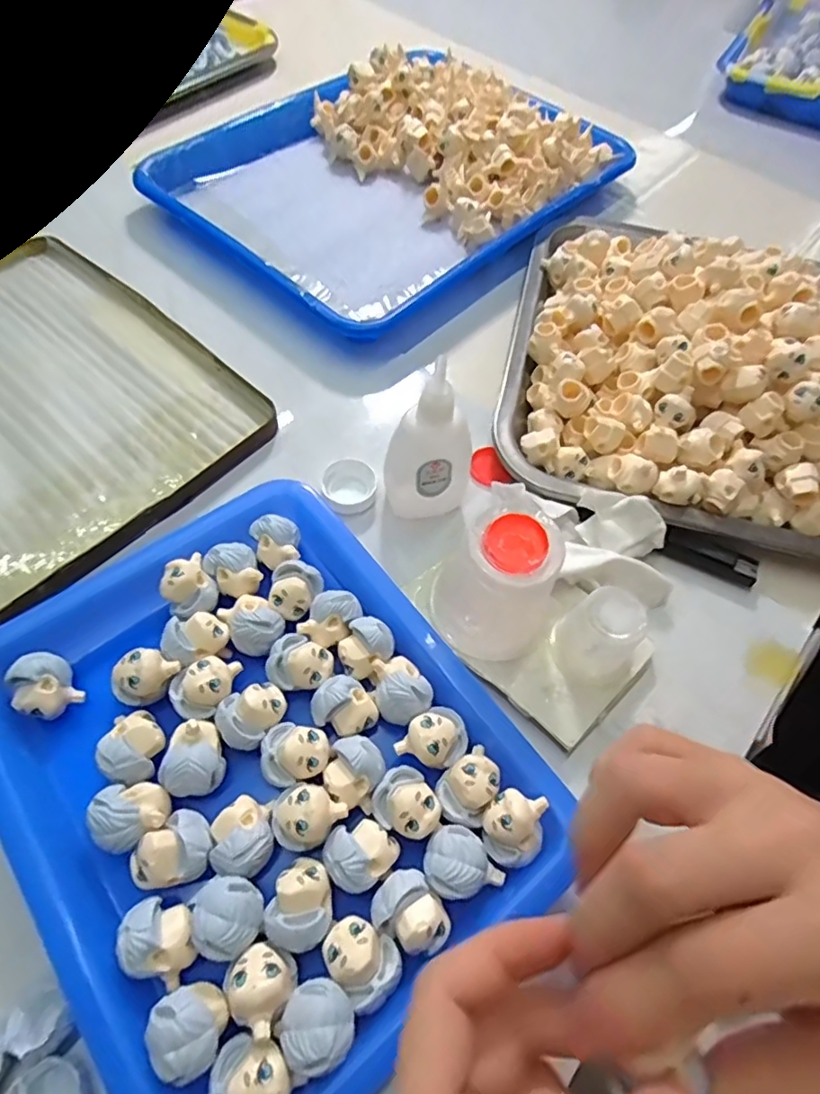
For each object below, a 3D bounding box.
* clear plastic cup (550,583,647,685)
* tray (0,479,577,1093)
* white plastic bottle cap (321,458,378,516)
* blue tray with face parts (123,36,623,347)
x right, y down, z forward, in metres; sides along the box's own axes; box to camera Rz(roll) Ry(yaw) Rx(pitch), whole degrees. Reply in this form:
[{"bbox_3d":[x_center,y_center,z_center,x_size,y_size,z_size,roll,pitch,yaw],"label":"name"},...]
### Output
[{"bbox_3d":[0.086,0.040,0.261,0.036,0.036,0.033,2,61,-3],"label":"clear plastic cup"},{"bbox_3d":[-0.061,0.083,0.236,0.173,0.026,0.215,-33,68,-20],"label":"tray"},{"bbox_3d":[-0.033,-0.033,0.319,0.029,0.010,0.032,-2,61,-5],"label":"white plastic bottle cap"},{"bbox_3d":[-0.010,-0.292,0.449,0.244,0.041,0.314,41,66,17],"label":"blue tray with face parts"}]

